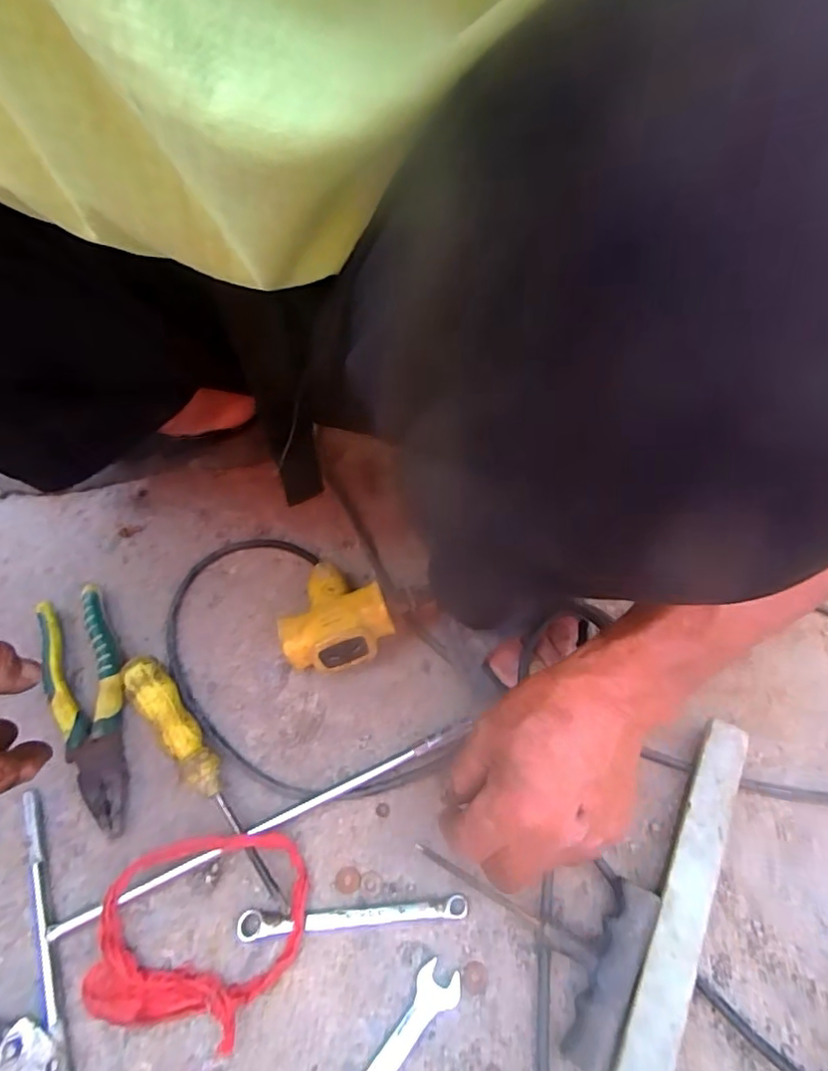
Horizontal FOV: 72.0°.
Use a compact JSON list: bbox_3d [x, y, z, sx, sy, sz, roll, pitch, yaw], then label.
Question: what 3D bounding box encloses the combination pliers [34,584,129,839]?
[{"bbox_3d":[-0.237,0.121,0.415,0.049,0.019,0.190,-21,57,-17],"label":"combination pliers"}]

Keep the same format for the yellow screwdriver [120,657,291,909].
[{"bbox_3d":[-0.142,0.159,0.388,0.027,0.027,0.197,-36,62,-25],"label":"yellow screwdriver"}]

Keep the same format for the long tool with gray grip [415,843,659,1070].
[{"bbox_3d":[0.063,0.226,0.341,0.132,0.031,0.091,26,57,17],"label":"long tool with gray grip"}]

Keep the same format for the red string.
[{"bbox_3d":[-0.126,0.235,0.339,0.117,0.016,0.102,1,53,-1],"label":"red string"}]

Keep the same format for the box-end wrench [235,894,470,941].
[{"bbox_3d":[-0.037,0.233,0.348,0.138,0.011,0.014,-2,53,-3],"label":"box-end wrench"}]

